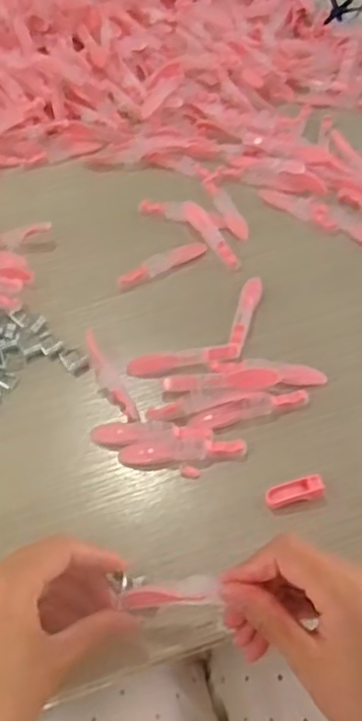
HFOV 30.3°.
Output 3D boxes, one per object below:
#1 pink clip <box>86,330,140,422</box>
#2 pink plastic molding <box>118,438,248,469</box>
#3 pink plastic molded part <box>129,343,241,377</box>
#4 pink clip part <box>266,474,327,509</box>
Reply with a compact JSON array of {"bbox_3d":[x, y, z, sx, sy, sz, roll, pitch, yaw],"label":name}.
[{"bbox_3d":[-0.050,0.012,0.465,0.018,0.012,0.079,-21,54,-12],"label":"pink clip"},{"bbox_3d":[0.001,0.057,0.424,0.078,0.013,0.016,-5,53,1],"label":"pink plastic molding"},{"bbox_3d":[0.001,0.000,0.466,0.078,0.008,0.013,-11,57,10],"label":"pink plastic molded part"},{"bbox_3d":[0.068,0.078,0.399,0.036,0.008,0.013,-14,53,-6],"label":"pink clip part"}]

